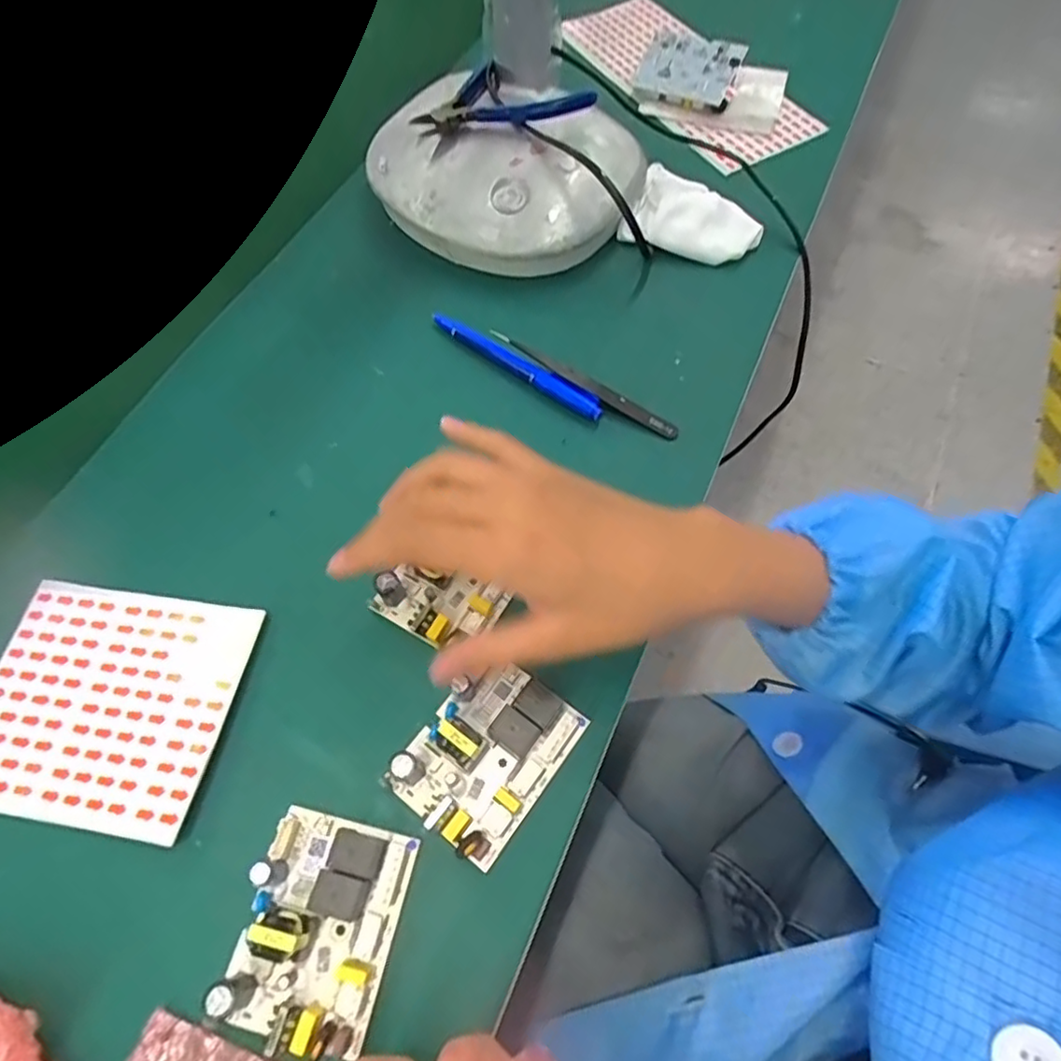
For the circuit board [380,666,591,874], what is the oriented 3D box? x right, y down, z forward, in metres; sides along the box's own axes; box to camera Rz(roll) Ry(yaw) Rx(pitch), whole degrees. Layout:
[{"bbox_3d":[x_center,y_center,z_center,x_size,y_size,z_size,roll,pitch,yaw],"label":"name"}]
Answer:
[{"bbox_3d":[-0.020,0.100,0.289,0.060,0.028,0.080,34,69,18],"label":"circuit board"}]

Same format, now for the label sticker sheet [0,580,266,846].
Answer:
[{"bbox_3d":[-0.208,0.082,0.307,0.123,0.008,0.108,7,63,6],"label":"label sticker sheet"}]

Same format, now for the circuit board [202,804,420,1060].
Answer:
[{"bbox_3d":[-0.089,0.161,0.257,0.061,0.022,0.079,11,64,8],"label":"circuit board"}]

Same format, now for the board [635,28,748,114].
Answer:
[{"bbox_3d":[0.129,-0.379,0.517,0.081,0.014,0.064,25,86,21],"label":"board"}]

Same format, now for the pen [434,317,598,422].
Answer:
[{"bbox_3d":[-0.011,-0.105,0.400,0.130,0.014,0.014,31,68,17],"label":"pen"}]

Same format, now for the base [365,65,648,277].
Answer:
[{"bbox_3d":[-0.014,-0.250,0.451,0.171,0.062,0.145,35,69,18],"label":"base"}]

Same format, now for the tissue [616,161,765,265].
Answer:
[{"bbox_3d":[0.116,-0.221,0.446,0.091,0.030,0.059,23,66,14],"label":"tissue"}]

